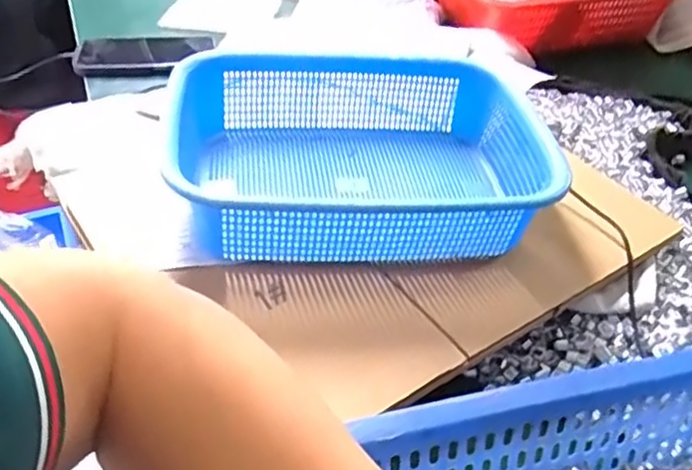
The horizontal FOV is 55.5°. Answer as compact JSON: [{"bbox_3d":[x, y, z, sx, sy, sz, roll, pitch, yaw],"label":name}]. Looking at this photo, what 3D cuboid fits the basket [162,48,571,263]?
[{"bbox_3d":[0.009,-0.057,0.518,0.269,0.085,0.202,-4,43,-9],"label":"basket"}]

